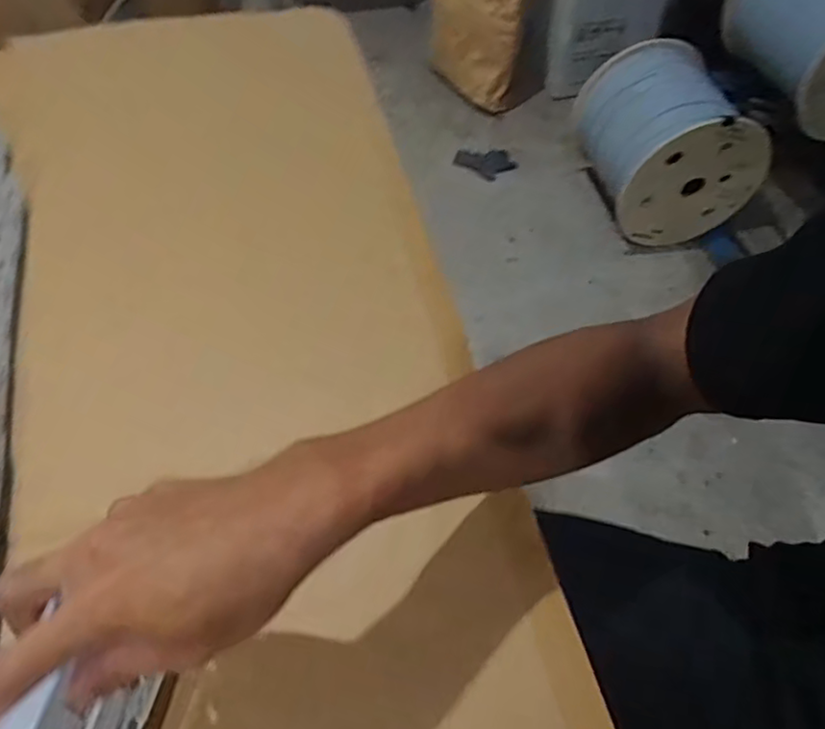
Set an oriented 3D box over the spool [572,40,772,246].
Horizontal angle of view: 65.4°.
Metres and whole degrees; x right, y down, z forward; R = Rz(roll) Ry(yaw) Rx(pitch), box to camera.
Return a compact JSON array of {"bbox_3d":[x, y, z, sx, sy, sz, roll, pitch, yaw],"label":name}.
[{"bbox_3d":[0.612,-0.538,1.575,0.323,0.329,0.365,-11,56,-9],"label":"spool"}]

